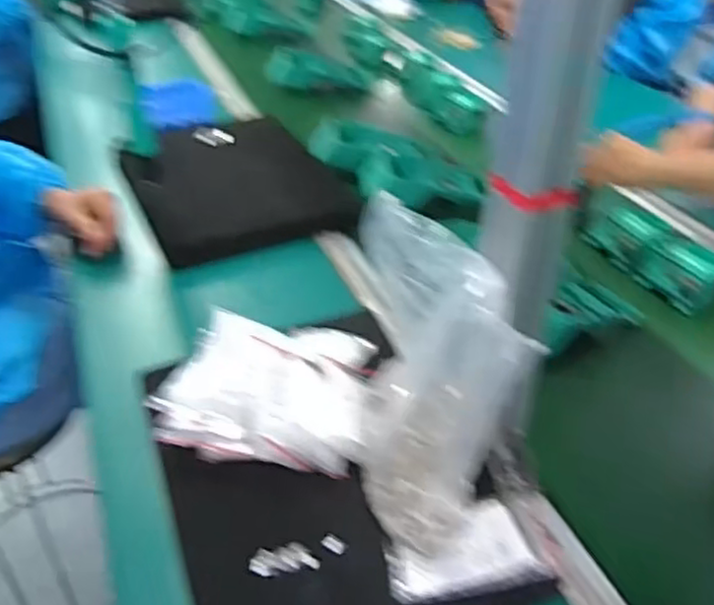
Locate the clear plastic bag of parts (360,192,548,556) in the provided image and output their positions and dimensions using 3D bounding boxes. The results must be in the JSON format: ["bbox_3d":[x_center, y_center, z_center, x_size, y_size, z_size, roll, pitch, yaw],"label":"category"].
[{"bbox_3d":[0.056,0.055,0.519,0.095,0.213,0.160,0,37,-2],"label":"clear plastic bag of parts"}]

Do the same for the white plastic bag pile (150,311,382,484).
[{"bbox_3d":[-0.076,0.068,0.617,0.170,0.066,0.146,6,37,5],"label":"white plastic bag pile"}]

